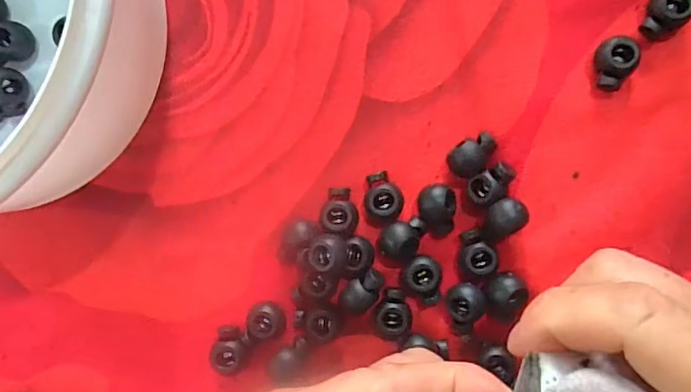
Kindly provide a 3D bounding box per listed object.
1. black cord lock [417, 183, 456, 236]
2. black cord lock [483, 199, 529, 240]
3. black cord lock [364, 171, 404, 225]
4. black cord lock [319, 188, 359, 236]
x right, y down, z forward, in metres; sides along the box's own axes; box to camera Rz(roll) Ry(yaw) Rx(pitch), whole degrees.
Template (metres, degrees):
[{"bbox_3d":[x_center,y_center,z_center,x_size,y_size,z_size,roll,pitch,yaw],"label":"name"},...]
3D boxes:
[{"bbox_3d":[0.036,0.006,0.203,0.014,0.012,0.020,5,90,5],"label":"black cord lock"},{"bbox_3d":[0.060,0.008,0.196,0.018,0.010,0.013,-33,87,4],"label":"black cord lock"},{"bbox_3d":[0.015,0.001,0.205,0.014,0.012,0.019,4,90,5],"label":"black cord lock"},{"bbox_3d":[-0.002,0.006,0.205,0.014,0.011,0.018,6,90,5],"label":"black cord lock"}]

